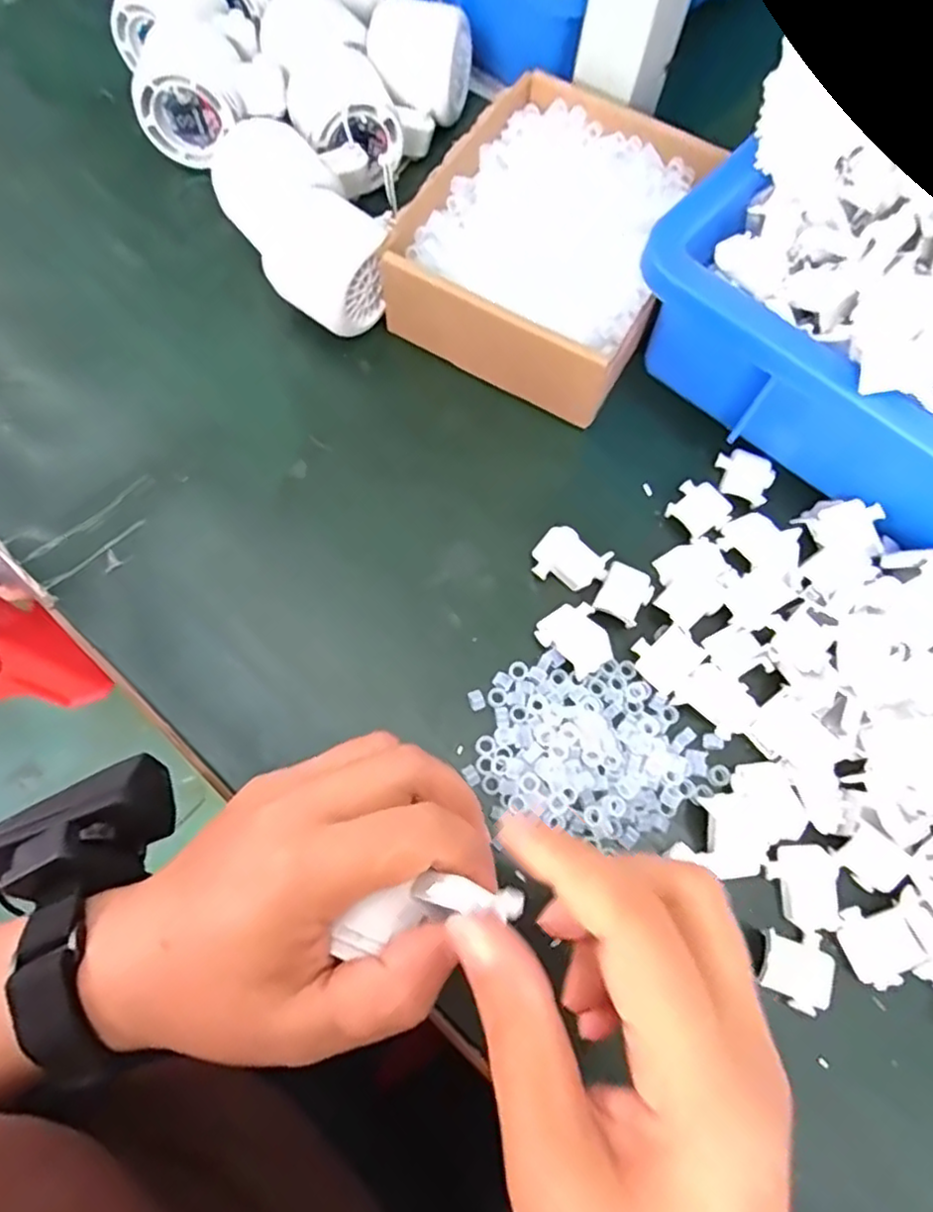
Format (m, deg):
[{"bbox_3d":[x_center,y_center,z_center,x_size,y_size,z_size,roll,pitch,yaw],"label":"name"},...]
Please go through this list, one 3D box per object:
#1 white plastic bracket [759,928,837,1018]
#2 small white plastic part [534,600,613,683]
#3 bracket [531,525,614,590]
[{"bbox_3d":[0.135,0.148,0.268,0.028,0.005,0.029,21,73,6],"label":"white plastic bracket"},{"bbox_3d":[0.053,0.015,0.311,0.029,0.004,0.034,-39,77,-12],"label":"small white plastic part"},{"bbox_3d":[0.051,-0.023,0.324,0.035,0.009,0.030,42,76,11],"label":"bracket"}]

